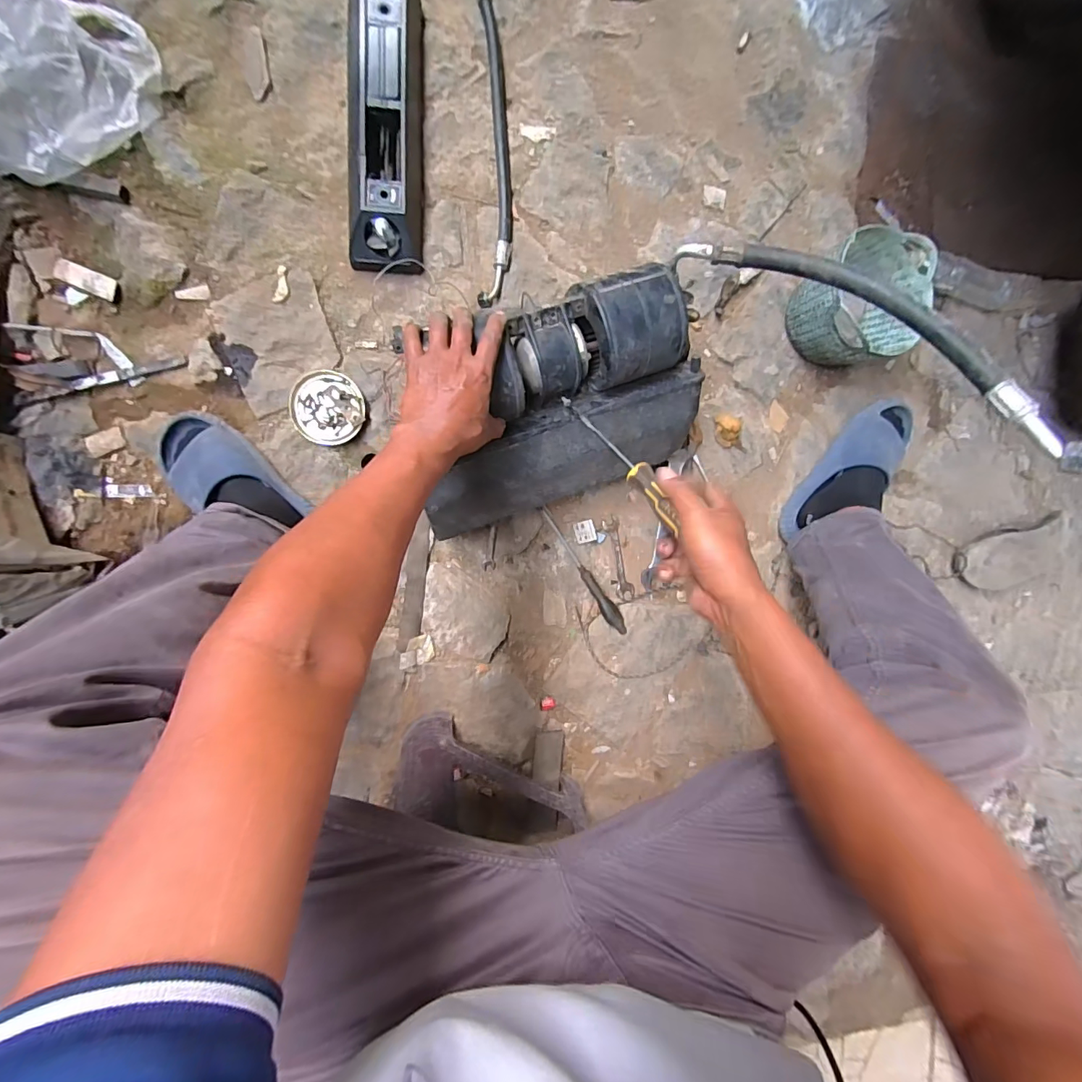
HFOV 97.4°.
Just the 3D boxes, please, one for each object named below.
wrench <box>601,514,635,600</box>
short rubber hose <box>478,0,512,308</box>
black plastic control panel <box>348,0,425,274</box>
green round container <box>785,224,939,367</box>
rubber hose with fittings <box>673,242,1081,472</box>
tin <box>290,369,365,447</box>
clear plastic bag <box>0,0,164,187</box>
[{"bbox_3d":[0.134,0.030,0.819,0.031,0.006,0.140,-13,95,-7],"label":"wrench"},{"bbox_3d":[-0.077,-0.619,0.725,0.059,0.024,0.496,-3,94,-8],"label":"short rubber hose"},{"bbox_3d":[-0.226,-0.595,0.685,0.106,0.062,0.383,1,93,-8],"label":"black plastic control panel"},{"bbox_3d":[0.520,-0.380,0.778,0.184,0.136,0.173,-1,94,-8],"label":"green round container"},{"bbox_3d":[0.342,-0.224,0.487,0.074,0.030,0.449,-46,70,-3],"label":"rubber hose with fittings"},{"bbox_3d":[-0.317,-0.198,0.710,0.101,0.021,0.105,-1,94,-8],"label":"tin"},{"bbox_3d":[-0.635,-0.562,0.598,0.144,0.118,0.327,36,88,-9],"label":"clear plastic bag"}]

